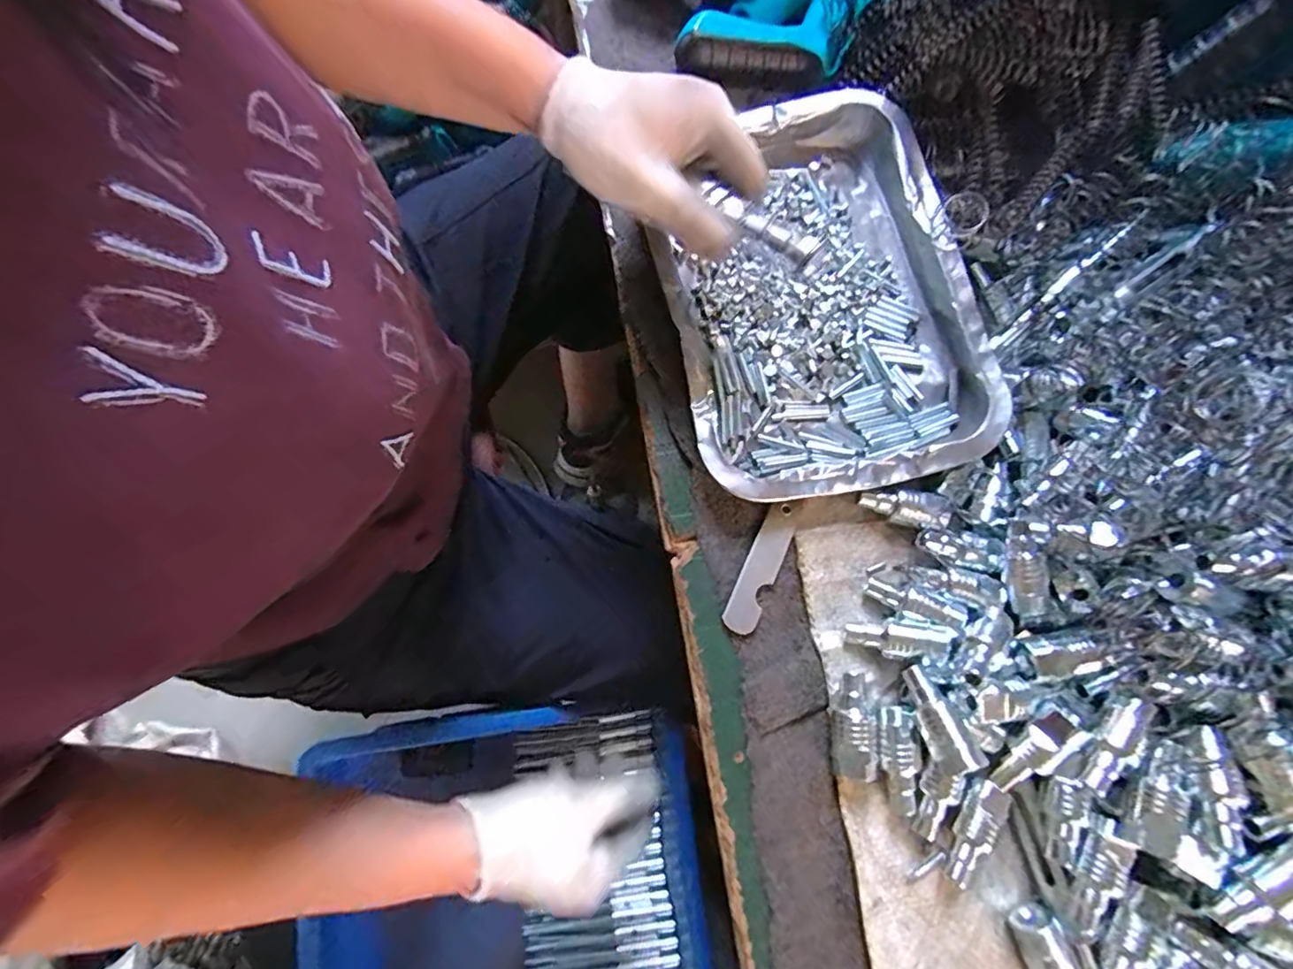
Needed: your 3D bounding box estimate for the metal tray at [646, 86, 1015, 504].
[{"bbox_3d":[0.102,-0.121,0.350,0.176,0.035,0.250,-13,76,-5],"label":"metal tray"}]

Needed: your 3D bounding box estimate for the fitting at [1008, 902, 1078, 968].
[{"bbox_3d":[0.200,0.239,0.272,0.021,0.016,0.053,-16,76,-6],"label":"fitting"}]

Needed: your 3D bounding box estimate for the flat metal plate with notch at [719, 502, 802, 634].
[{"bbox_3d":[0.067,0.047,0.323,0.021,0.006,0.081,24,76,5],"label":"flat metal plate with notch"}]

